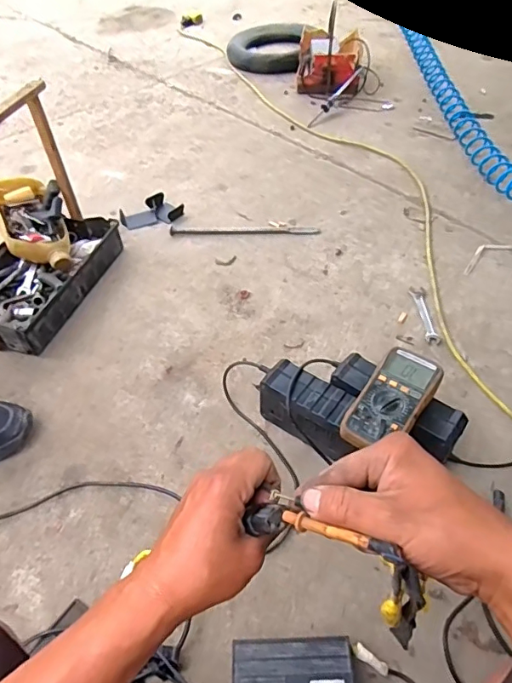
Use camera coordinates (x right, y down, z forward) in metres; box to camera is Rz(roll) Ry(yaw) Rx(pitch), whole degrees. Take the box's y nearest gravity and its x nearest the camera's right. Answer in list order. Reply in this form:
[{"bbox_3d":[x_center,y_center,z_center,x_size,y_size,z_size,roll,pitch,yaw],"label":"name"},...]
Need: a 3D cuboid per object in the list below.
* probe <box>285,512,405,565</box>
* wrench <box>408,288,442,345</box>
[{"bbox_3d":[0.050,0.121,0.308,0.088,0.006,0.009,1,45,46],"label":"probe"},{"bbox_3d":[0.341,-0.053,0.993,0.032,0.004,0.147,-5,53,-1],"label":"wrench"}]

